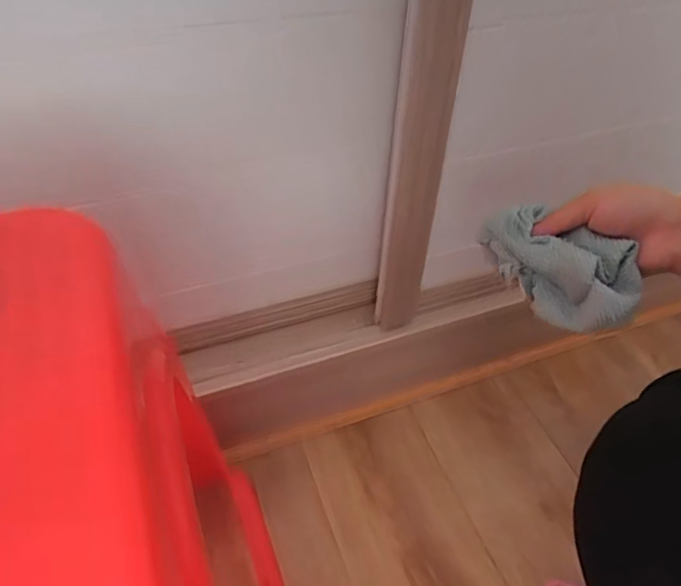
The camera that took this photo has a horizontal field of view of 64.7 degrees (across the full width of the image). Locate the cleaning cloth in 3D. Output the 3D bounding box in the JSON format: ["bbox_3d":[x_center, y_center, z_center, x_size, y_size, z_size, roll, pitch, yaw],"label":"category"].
[{"bbox_3d":[0.171,-0.022,0.433,0.039,0.068,0.129,-26,50,-28],"label":"cleaning cloth"}]

